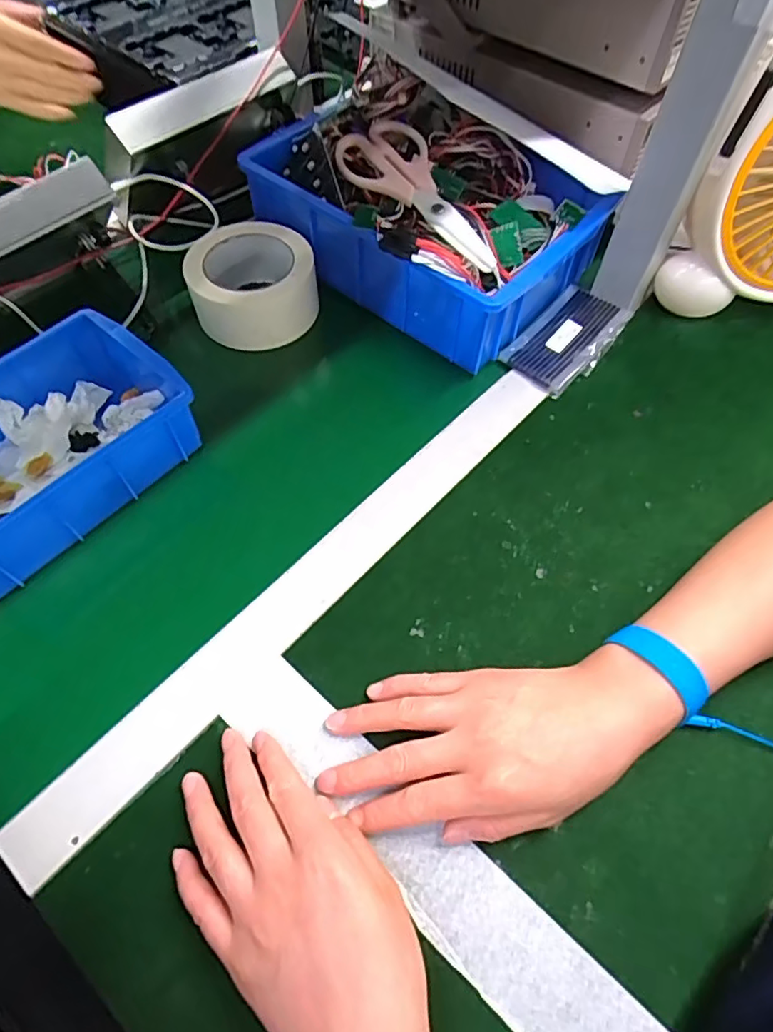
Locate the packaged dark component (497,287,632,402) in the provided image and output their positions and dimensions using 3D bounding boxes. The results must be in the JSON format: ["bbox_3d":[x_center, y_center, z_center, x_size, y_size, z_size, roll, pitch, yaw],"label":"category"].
[{"bbox_3d":[0.160,-0.158,0.505,0.068,0.019,0.111,40,67,19],"label":"packaged dark component"}]

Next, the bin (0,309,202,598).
[{"bbox_3d":[-0.252,-0.053,0.412,0.143,0.056,0.200,37,66,18],"label":"bin"}]

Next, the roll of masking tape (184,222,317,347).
[{"bbox_3d":[-0.119,-0.208,0.515,0.107,0.052,0.107,1,61,-1],"label":"roll of masking tape"}]

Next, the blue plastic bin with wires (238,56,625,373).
[{"bbox_3d":[0.031,-0.278,0.513,0.285,0.112,0.181,39,67,18],"label":"blue plastic bin with wires"}]

